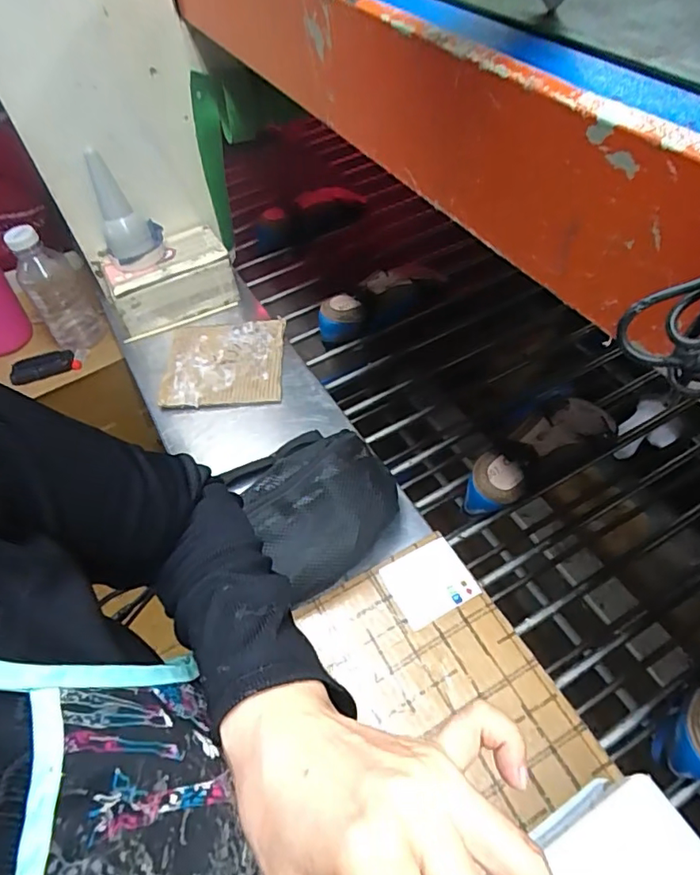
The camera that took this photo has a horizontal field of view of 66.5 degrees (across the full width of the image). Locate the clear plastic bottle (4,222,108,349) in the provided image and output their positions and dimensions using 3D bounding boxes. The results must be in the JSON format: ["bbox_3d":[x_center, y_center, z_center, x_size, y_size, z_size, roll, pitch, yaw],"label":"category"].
[{"bbox_3d":[-0.524,-0.257,0.962,0.095,0.244,0.088,-27,55,-15],"label":"clear plastic bottle"}]

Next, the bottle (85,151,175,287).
[{"bbox_3d":[-0.343,-0.325,0.808,0.109,0.156,0.081,-22,54,-14],"label":"bottle"}]

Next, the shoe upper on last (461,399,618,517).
[{"bbox_3d":[0.245,0.021,0.690,0.233,0.067,0.079,-26,55,-16],"label":"shoe upper on last"}]

